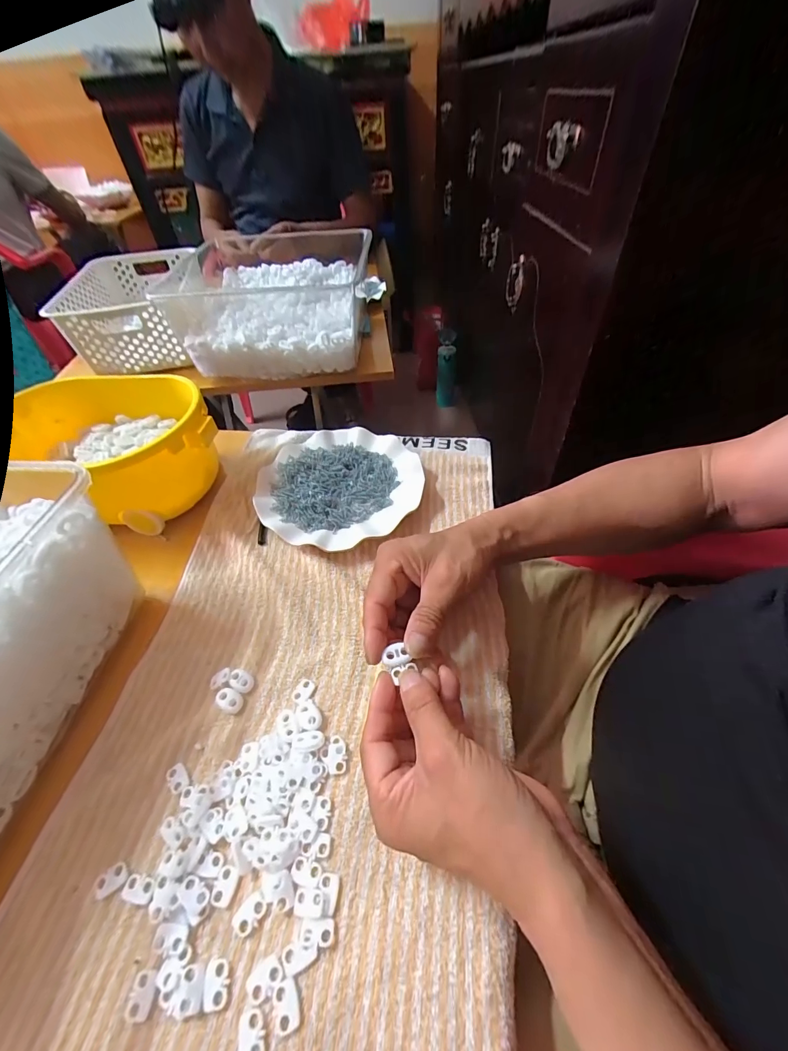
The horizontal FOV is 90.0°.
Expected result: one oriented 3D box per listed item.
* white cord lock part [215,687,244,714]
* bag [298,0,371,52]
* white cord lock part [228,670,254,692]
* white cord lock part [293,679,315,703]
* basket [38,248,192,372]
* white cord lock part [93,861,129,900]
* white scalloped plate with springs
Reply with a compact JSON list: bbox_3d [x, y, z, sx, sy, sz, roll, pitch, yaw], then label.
[{"bbox_3d":[-0.128,0.136,0.306,0.022,0.007,0.015,19,53,20],"label":"white cord lock part"},{"bbox_3d":[-0.164,-1.416,1.105,0.226,0.107,0.103,0,45,27],"label":"bag"},{"bbox_3d":[-0.122,0.124,0.315,0.021,0.006,0.013,21,53,21],"label":"white cord lock part"},{"bbox_3d":[-0.071,0.129,0.309,0.013,0.004,0.018,18,52,19],"label":"white cord lock part"},{"bbox_3d":[-0.467,-0.402,0.731,0.181,0.111,0.324,-10,49,-5],"label":"basket"},{"bbox_3d":[-0.173,0.216,0.240,0.018,0.004,0.012,-30,53,-21],"label":"white cord lock part"},{"bbox_3d":[-0.063,-0.050,0.451,0.178,0.026,0.167,-2,48,2],"label":"white scalloped plate with springs"}]

